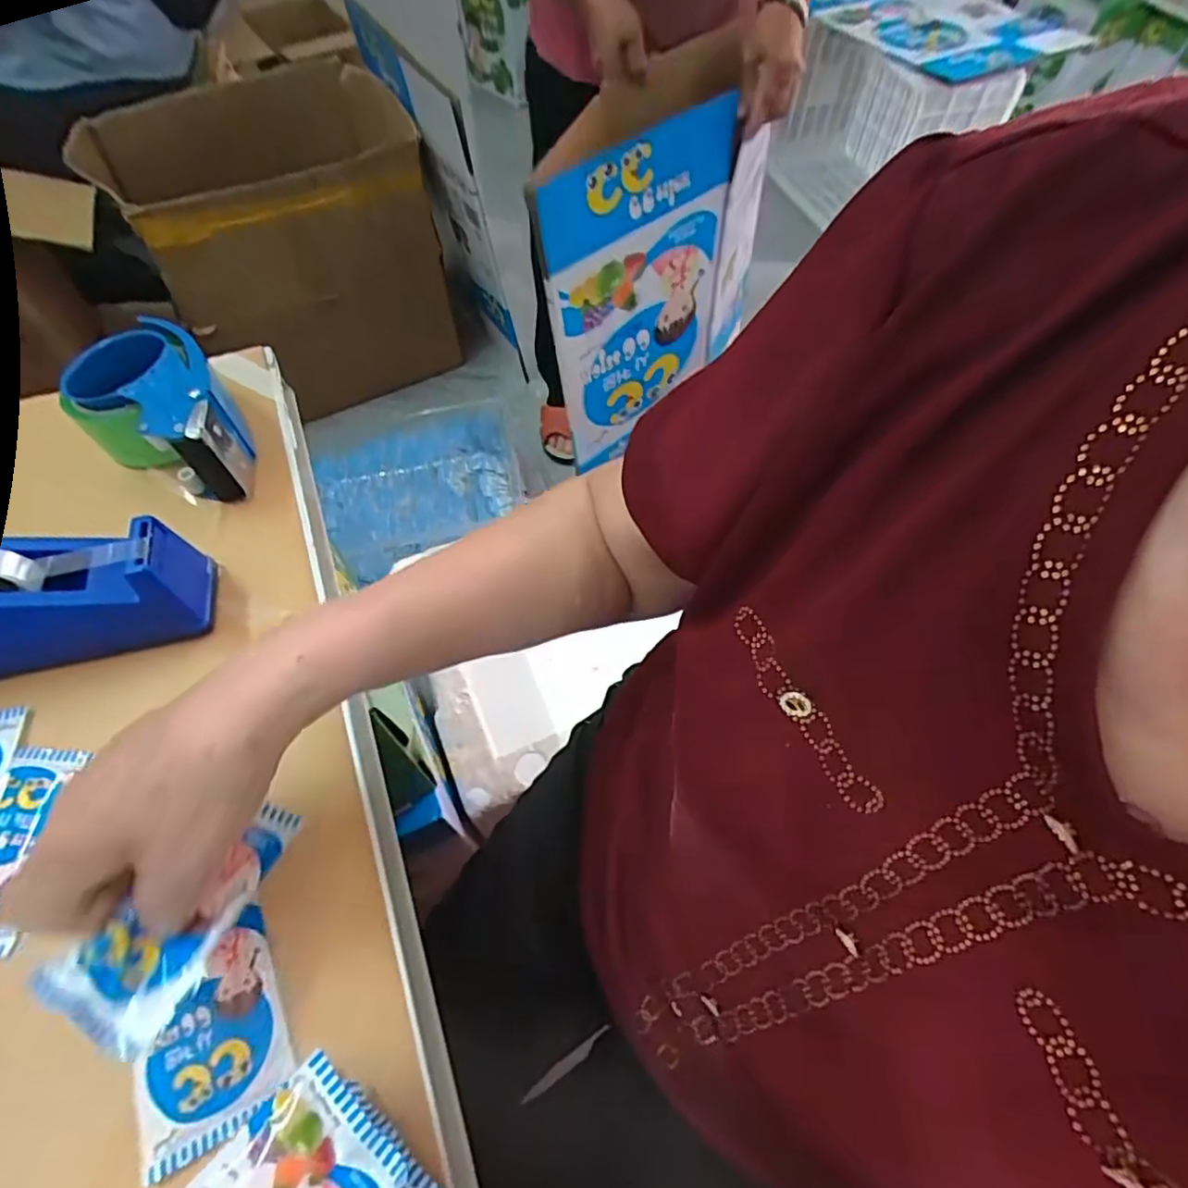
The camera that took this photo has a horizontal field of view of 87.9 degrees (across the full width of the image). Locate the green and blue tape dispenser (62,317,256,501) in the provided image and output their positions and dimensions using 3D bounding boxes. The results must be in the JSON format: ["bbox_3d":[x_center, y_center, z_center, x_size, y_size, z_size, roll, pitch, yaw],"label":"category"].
[{"bbox_3d":[-0.313,-0.130,0.454,0.152,0.064,0.095,41,67,21],"label":"green and blue tape dispenser"}]

